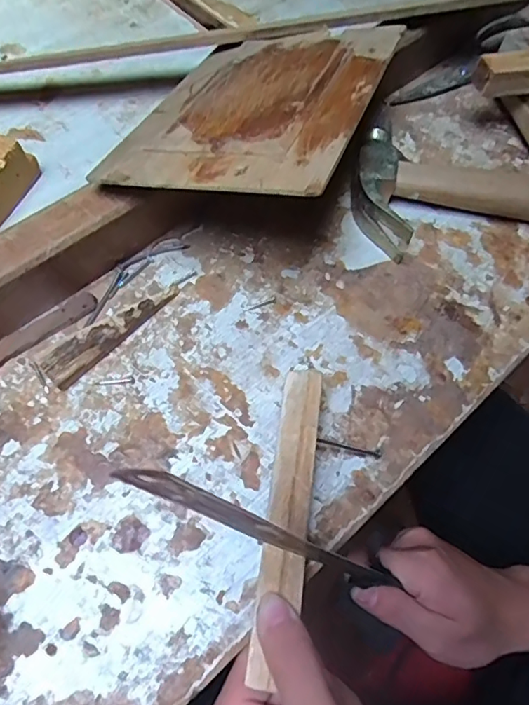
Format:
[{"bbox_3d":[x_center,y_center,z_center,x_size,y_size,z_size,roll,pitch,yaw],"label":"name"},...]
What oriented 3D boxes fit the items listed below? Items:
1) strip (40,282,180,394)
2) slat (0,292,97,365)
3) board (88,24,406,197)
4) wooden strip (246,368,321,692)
[{"bbox_3d":[-0.095,-0.016,0.329,0.013,0.022,0.098,40,67,17],"label":"strip"},{"bbox_3d":[-0.153,-0.011,0.333,0.095,0.006,0.017,-35,69,-19],"label":"slat"},{"bbox_3d":[-0.003,-0.175,0.347,0.148,0.010,0.211,10,54,20],"label":"board"},{"bbox_3d":[0.013,0.081,0.270,0.022,0.007,0.158,9,64,2],"label":"wooden strip"}]

